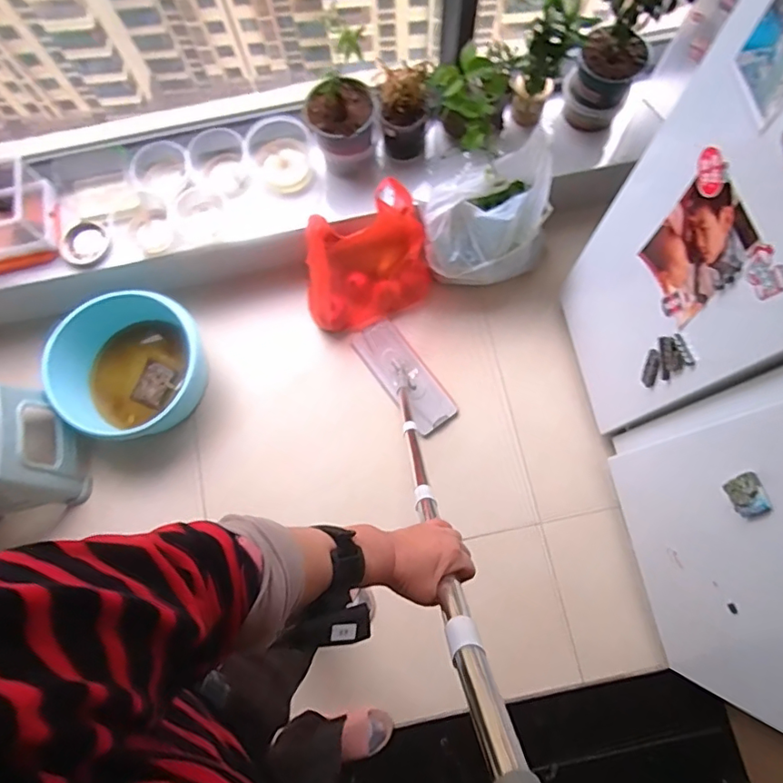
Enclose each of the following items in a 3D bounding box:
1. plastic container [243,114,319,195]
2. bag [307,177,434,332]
[{"bbox_3d":[-0.277,-0.592,1.347,0.159,0.117,0.146,0,76,2],"label":"plastic container"},{"bbox_3d":[-0.071,-0.312,1.308,0.321,0.328,0.202,-26,77,-5],"label":"bag"}]

